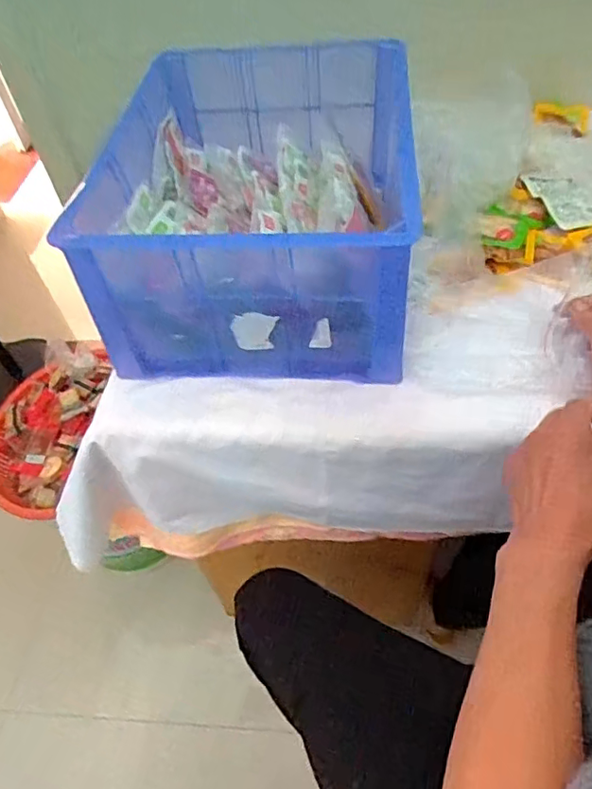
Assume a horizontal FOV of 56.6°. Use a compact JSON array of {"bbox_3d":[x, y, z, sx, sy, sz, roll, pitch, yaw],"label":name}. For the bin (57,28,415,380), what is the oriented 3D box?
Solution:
[{"bbox_3d":[-0.029,-0.224,0.647,0.304,0.185,0.409,2,52,8],"label":"bin"}]

